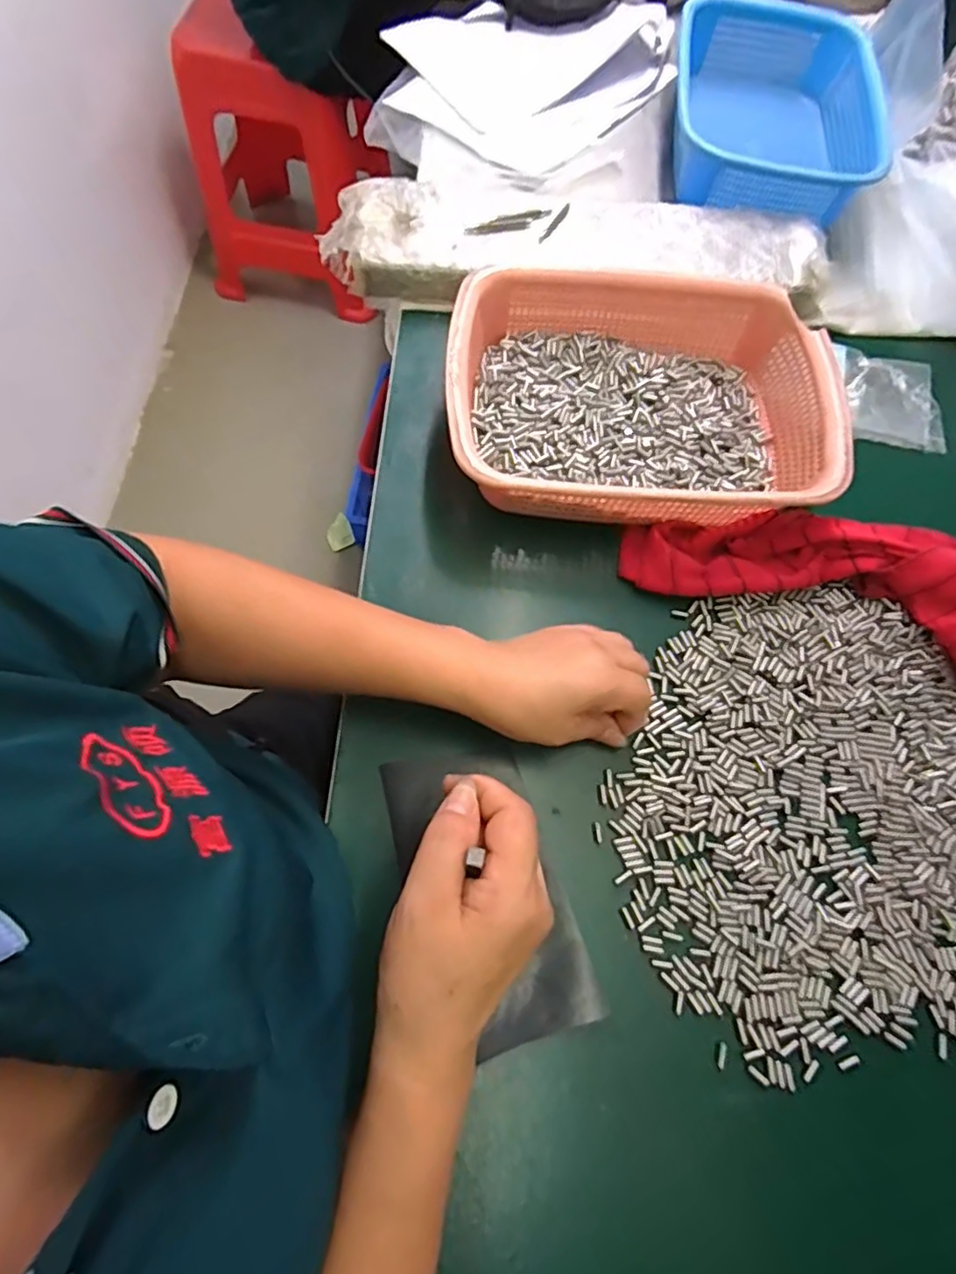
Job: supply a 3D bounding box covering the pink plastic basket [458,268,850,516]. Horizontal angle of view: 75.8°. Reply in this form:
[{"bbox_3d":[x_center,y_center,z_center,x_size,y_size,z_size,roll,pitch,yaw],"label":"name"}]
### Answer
[{"bbox_3d":[0.126,-0.188,0.494,0.295,0.073,0.217,6,69,-2],"label":"pink plastic basket"}]

